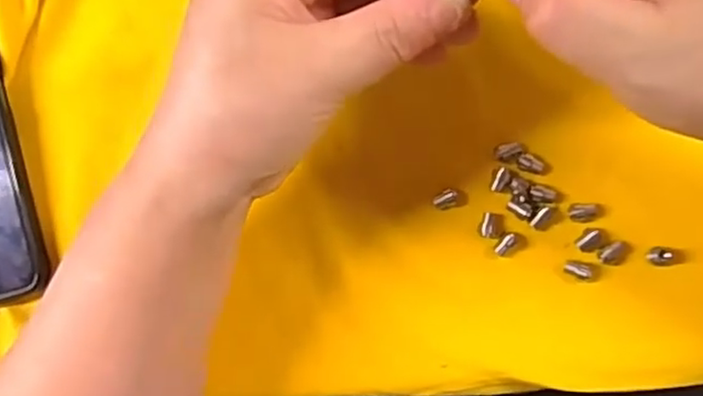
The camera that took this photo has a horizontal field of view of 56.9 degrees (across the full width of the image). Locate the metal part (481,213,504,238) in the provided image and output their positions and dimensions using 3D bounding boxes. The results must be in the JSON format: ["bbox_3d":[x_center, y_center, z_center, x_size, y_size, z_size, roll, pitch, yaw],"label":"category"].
[{"bbox_3d":[0.058,0.011,0.264,0.009,0.004,0.010,9,87,8],"label":"metal part"}]

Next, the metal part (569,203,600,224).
[{"bbox_3d":[0.093,0.006,0.259,0.011,0.004,0.008,-8,85,7],"label":"metal part"}]

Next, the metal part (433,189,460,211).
[{"bbox_3d":[0.039,0.001,0.267,0.011,0.004,0.008,-26,83,5],"label":"metal part"}]

